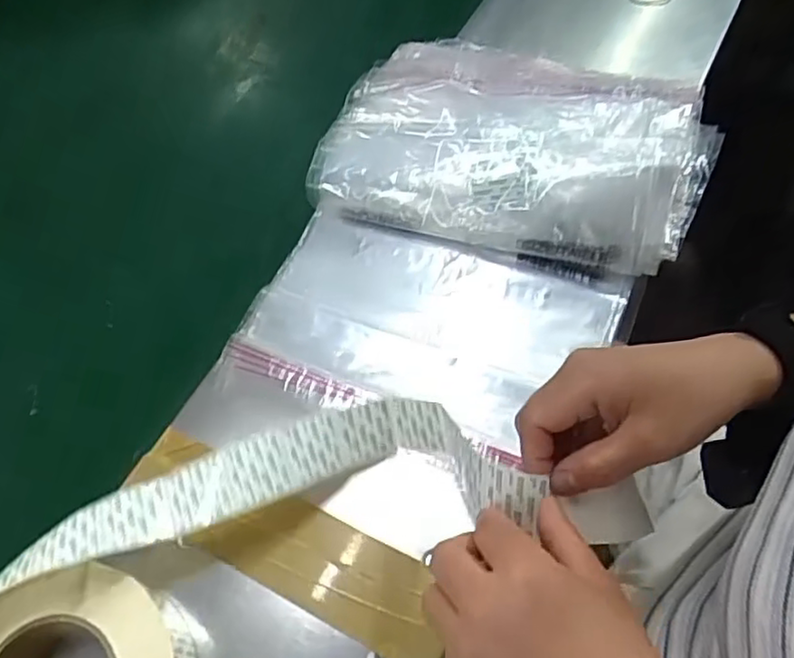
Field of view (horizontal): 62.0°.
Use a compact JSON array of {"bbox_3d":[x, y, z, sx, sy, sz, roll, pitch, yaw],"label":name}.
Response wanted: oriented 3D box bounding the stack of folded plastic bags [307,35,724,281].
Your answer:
[{"bbox_3d":[0.107,-0.169,0.566,0.307,0.059,0.232,15,62,12],"label":"stack of folded plastic bags"}]

